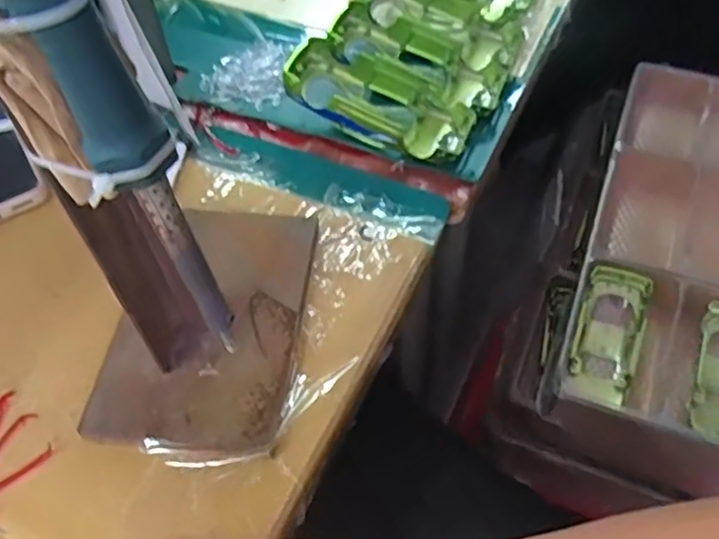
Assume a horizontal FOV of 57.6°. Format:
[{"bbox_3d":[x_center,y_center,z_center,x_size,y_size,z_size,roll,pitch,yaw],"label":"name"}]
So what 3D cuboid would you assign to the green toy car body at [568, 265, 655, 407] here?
[{"bbox_3d":[0.219,0.056,0.574,0.052,0.027,0.121,18,72,11],"label":"green toy car body"}]

